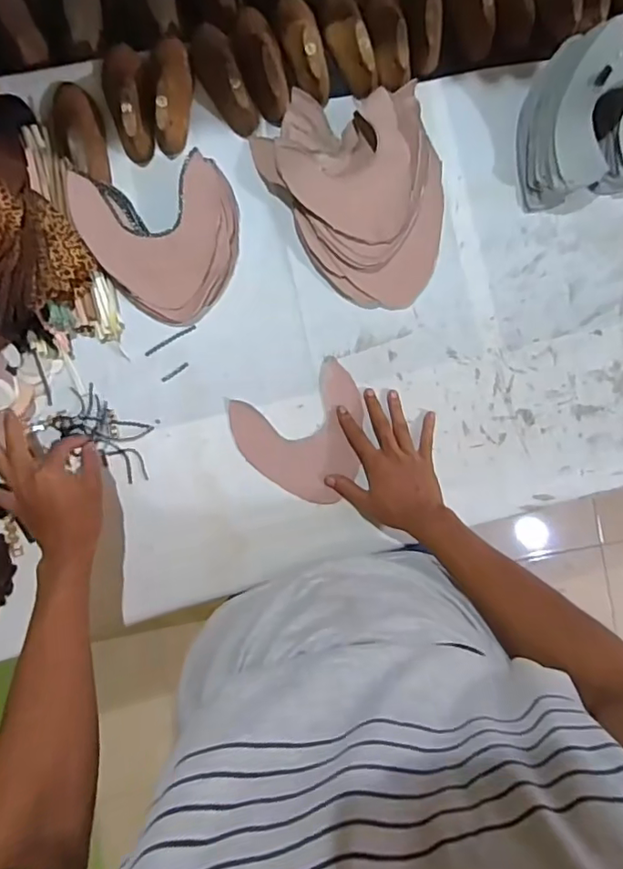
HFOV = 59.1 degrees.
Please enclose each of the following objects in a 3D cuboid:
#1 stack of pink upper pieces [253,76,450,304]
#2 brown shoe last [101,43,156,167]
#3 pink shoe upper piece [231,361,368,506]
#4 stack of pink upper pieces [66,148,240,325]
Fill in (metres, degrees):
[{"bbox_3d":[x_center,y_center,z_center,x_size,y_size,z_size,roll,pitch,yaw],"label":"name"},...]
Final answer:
[{"bbox_3d":[0.058,-0.295,0.678,0.214,0.052,0.276,-15,91,-4],"label":"stack of pink upper pieces"},{"bbox_3d":[-0.220,-0.405,0.659,0.056,0.053,0.141,-13,90,-4],"label":"brown shoe last"},{"bbox_3d":[-0.004,0.007,0.698,0.162,0.005,0.160,-24,90,-3],"label":"pink shoe upper piece"},{"bbox_3d":[-0.170,-0.228,0.655,0.181,0.068,0.175,-16,91,-4],"label":"stack of pink upper pieces"}]

